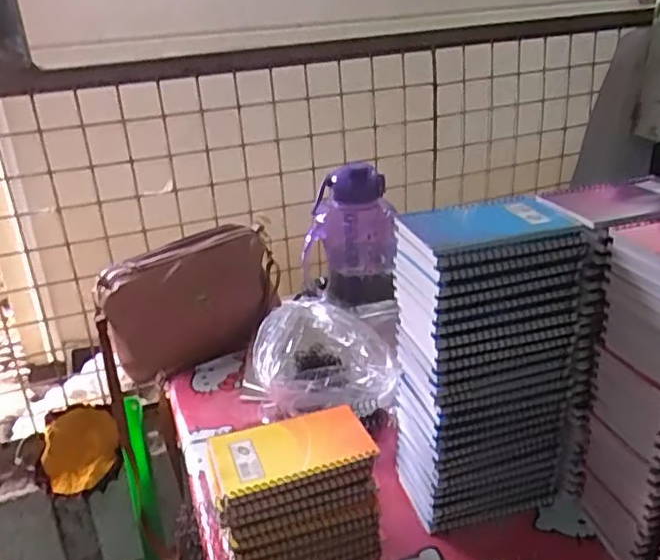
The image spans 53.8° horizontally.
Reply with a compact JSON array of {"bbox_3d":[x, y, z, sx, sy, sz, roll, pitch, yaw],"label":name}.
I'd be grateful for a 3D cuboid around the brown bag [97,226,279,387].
[{"bbox_3d":[-0.193,0.041,0.937,0.257,0.205,0.065,-17,3,-16],"label":"brown bag"}]

